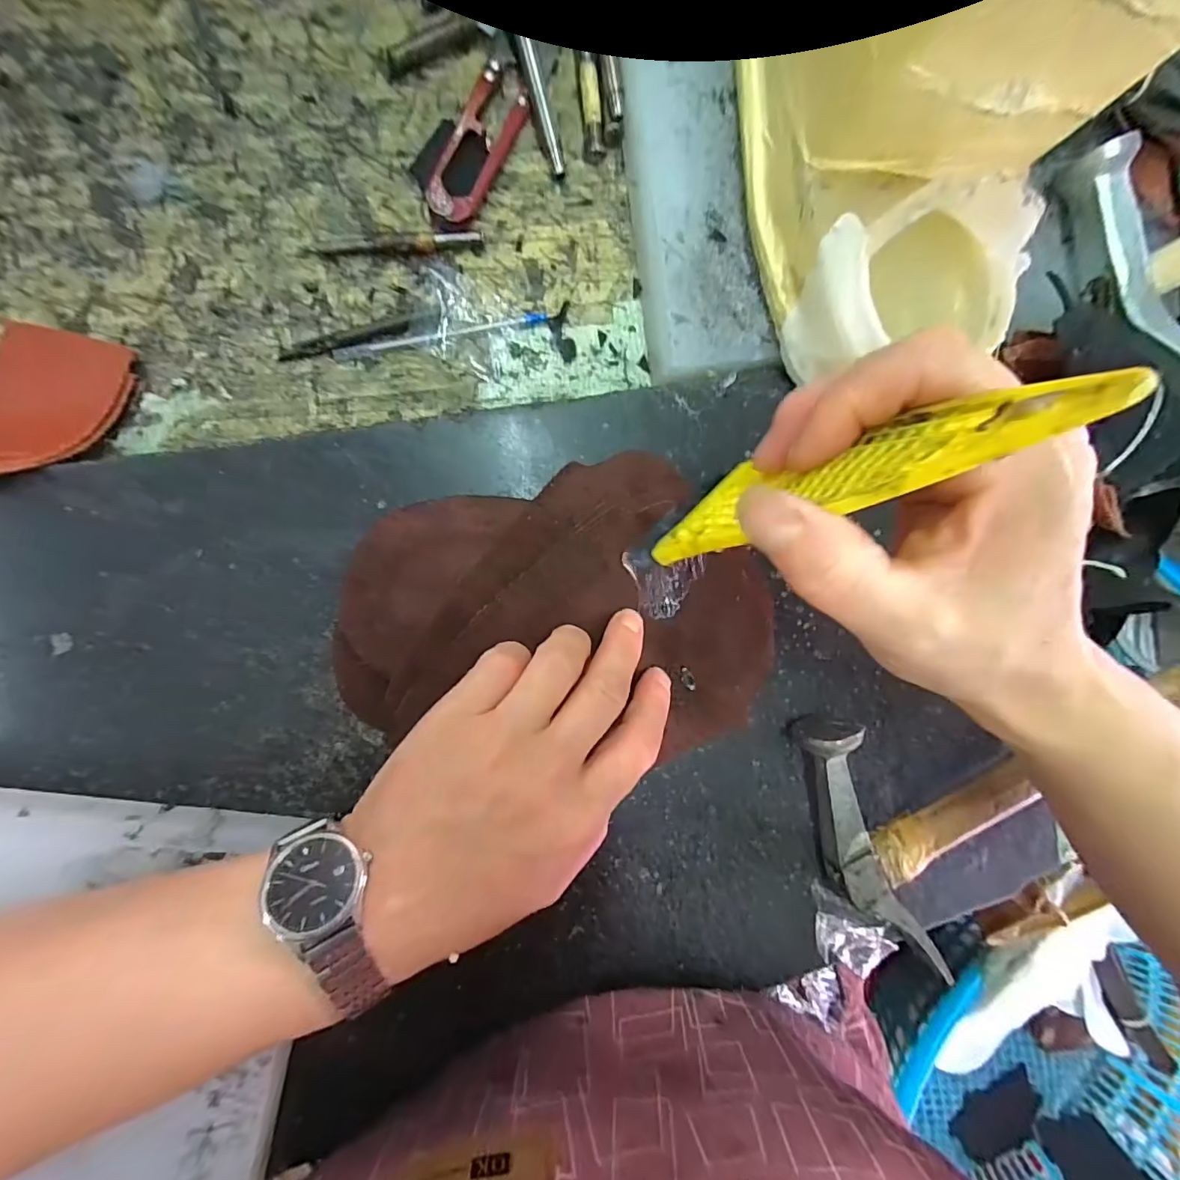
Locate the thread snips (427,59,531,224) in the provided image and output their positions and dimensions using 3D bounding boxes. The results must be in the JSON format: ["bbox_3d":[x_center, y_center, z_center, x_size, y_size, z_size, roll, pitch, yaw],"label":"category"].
[{"bbox_3d":[-0.051,-0.201,0.227,0.022,0.011,0.071,26,89,-11],"label":"thread snips"}]

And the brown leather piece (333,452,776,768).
[{"bbox_3d":[-0.013,0.017,0.215,0.178,0.013,0.127,-13,97,-4],"label":"brown leather piece"}]

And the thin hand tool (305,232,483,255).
[{"bbox_3d":[-0.086,-0.155,0.225,0.073,0.011,0.006,-10,96,-10],"label":"thin hand tool"}]

